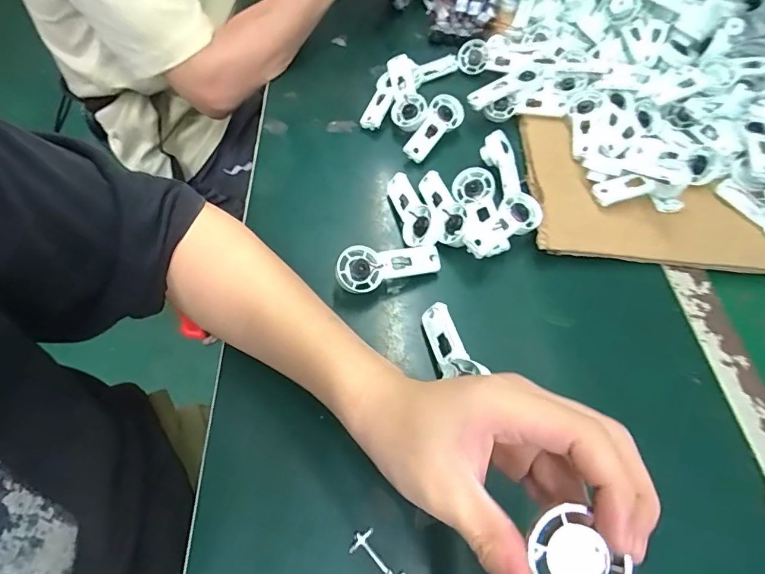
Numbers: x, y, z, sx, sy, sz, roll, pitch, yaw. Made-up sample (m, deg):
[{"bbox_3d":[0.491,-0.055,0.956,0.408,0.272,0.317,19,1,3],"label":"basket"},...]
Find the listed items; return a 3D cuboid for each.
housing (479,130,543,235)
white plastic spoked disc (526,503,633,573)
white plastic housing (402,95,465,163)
[{"bbox_3d":[0.126,-0.107,0.454,0.036,0.020,0.130,-5,56,-7],"label":"housing"},{"bbox_3d":[0.076,0.106,0.176,0.035,0.006,0.038,2,77,-7],"label":"white plastic spoked disc"},{"bbox_3d":[0.057,-0.179,0.505,0.037,0.013,0.094,42,71,-10],"label":"white plastic housing"}]

